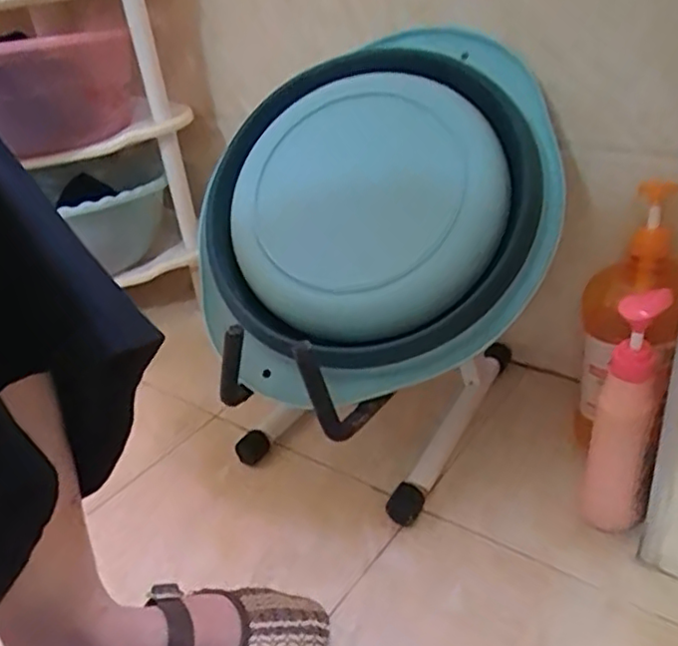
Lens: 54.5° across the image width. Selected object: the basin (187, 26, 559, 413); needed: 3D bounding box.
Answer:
[{"bbox_3d":[0.027,-0.116,0.673,0.385,0.106,0.363,-5,73,19],"label":"basin"}]

